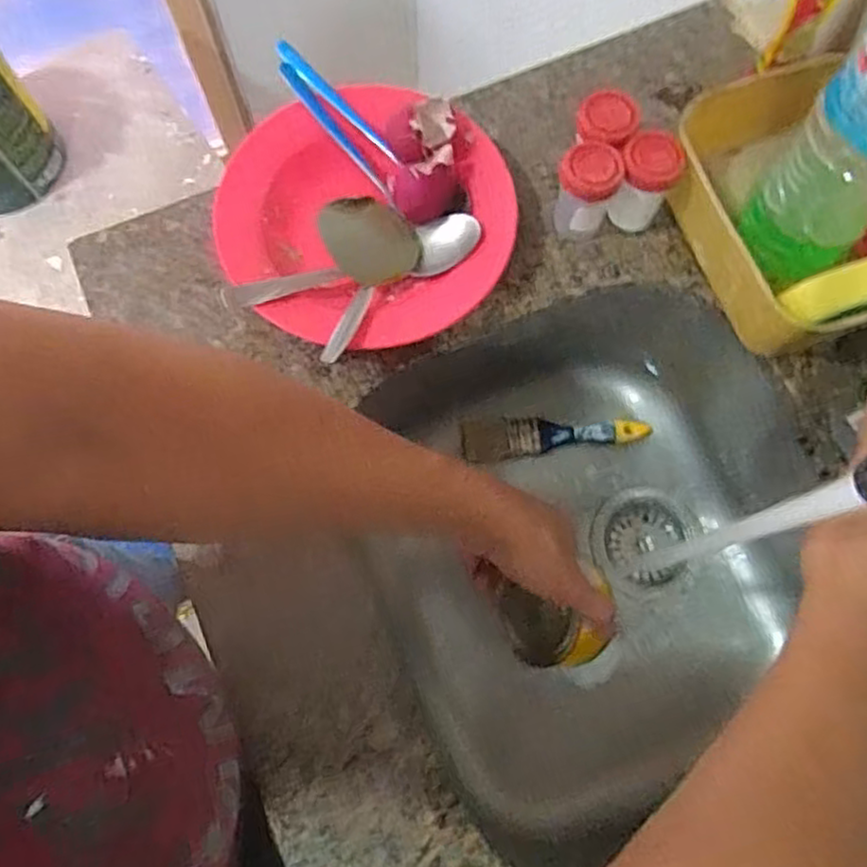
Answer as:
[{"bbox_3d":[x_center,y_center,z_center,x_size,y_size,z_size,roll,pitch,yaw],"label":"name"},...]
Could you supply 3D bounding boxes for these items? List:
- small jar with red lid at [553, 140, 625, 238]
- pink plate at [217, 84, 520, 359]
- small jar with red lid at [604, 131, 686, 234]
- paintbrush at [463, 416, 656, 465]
[{"bbox_3d":[0.112,-0.176,0.518,0.043,0.072,0.040,18,74,6],"label":"small jar with red lid"},{"bbox_3d":[-0.046,-0.164,0.526,0.208,0.051,0.193,0,73,0],"label":"pink plate"},{"bbox_3d":[0.156,-0.185,0.523,0.040,0.071,0.043,0,73,0],"label":"small jar with red lid"},{"bbox_3d":[0.123,-0.001,0.717,0.186,0.020,0.042,-7,73,-2],"label":"paintbrush"}]

